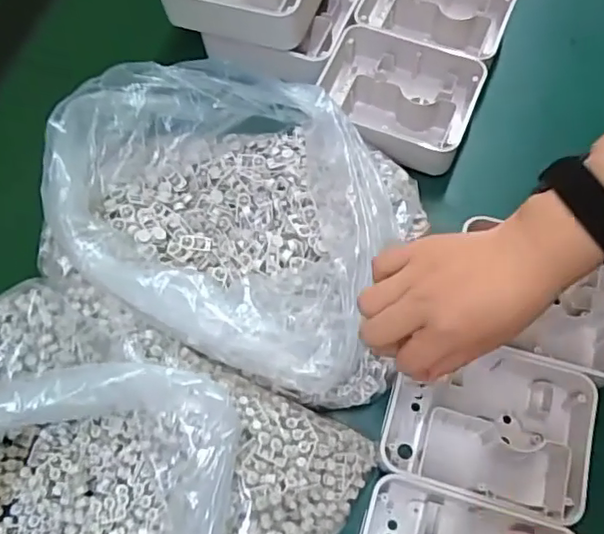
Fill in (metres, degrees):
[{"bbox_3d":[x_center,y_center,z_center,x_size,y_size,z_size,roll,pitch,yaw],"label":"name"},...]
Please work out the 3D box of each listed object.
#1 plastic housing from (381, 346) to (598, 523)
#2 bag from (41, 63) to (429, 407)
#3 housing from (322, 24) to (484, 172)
[{"bbox_3d":[0.126,0.107,0.407,0.125,0.042,0.101,15,68,9],"label":"plastic housing"},{"bbox_3d":[-0.050,-0.051,0.437,0.259,0.095,0.226,21,69,12],"label":"bag"},{"bbox_3d":[0.079,-0.138,0.514,0.130,0.053,0.109,20,69,11],"label":"housing"}]

